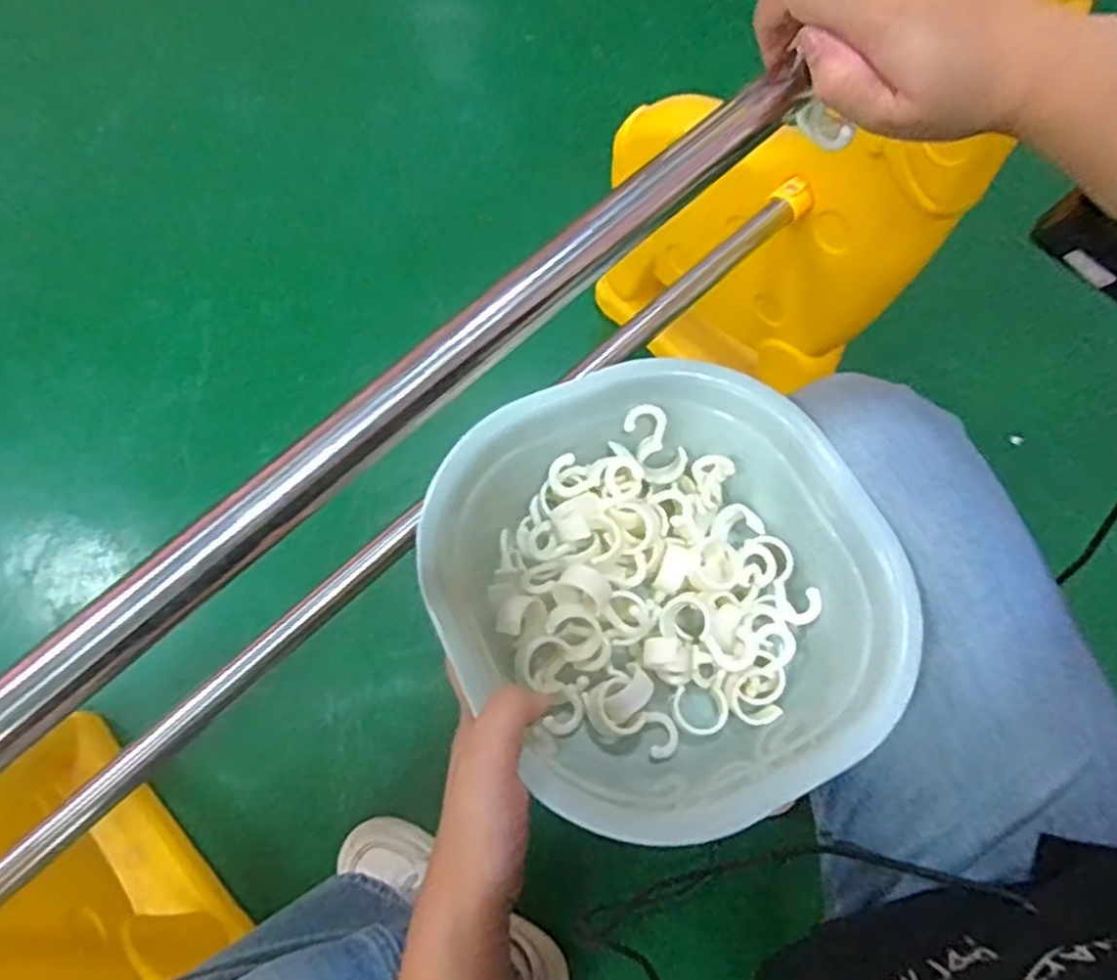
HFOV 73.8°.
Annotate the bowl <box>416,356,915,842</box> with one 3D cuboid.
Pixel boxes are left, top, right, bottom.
[{"bbox_3d":[0.061,0.053,0.417,0.230,0.091,0.248,-1,68,2],"label":"bowl"}]

